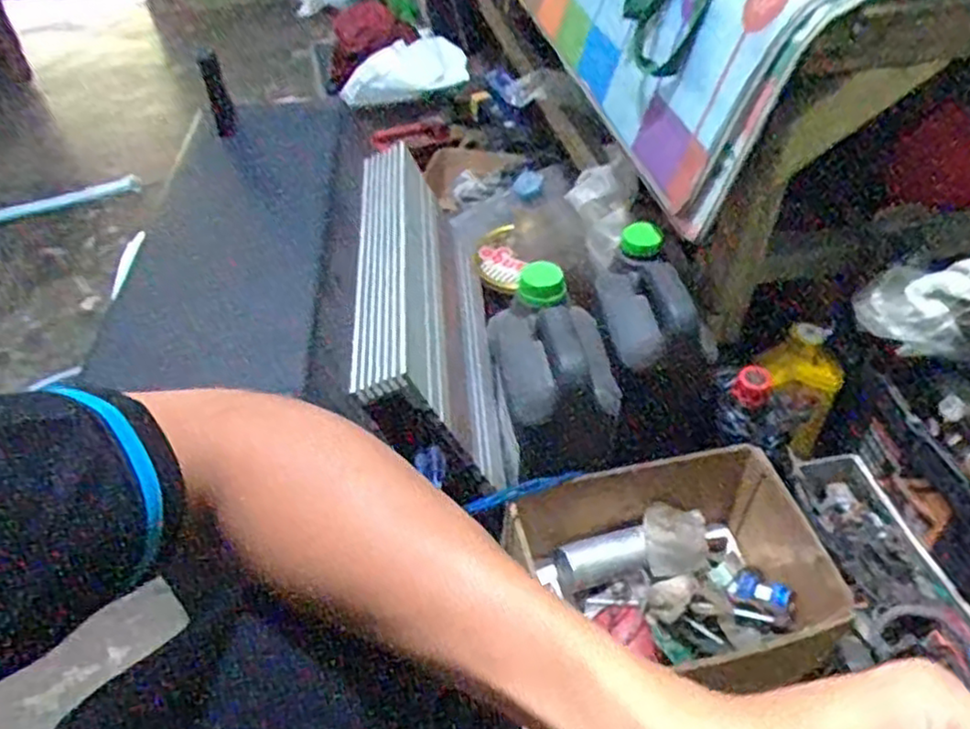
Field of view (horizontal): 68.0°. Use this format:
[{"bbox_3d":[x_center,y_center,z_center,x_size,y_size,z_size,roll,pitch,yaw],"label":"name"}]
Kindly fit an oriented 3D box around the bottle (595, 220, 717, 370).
[{"bbox_3d":[0.179,-0.070,0.791,0.085,0.067,0.192,-7,45,-5],"label":"bottle"}]

